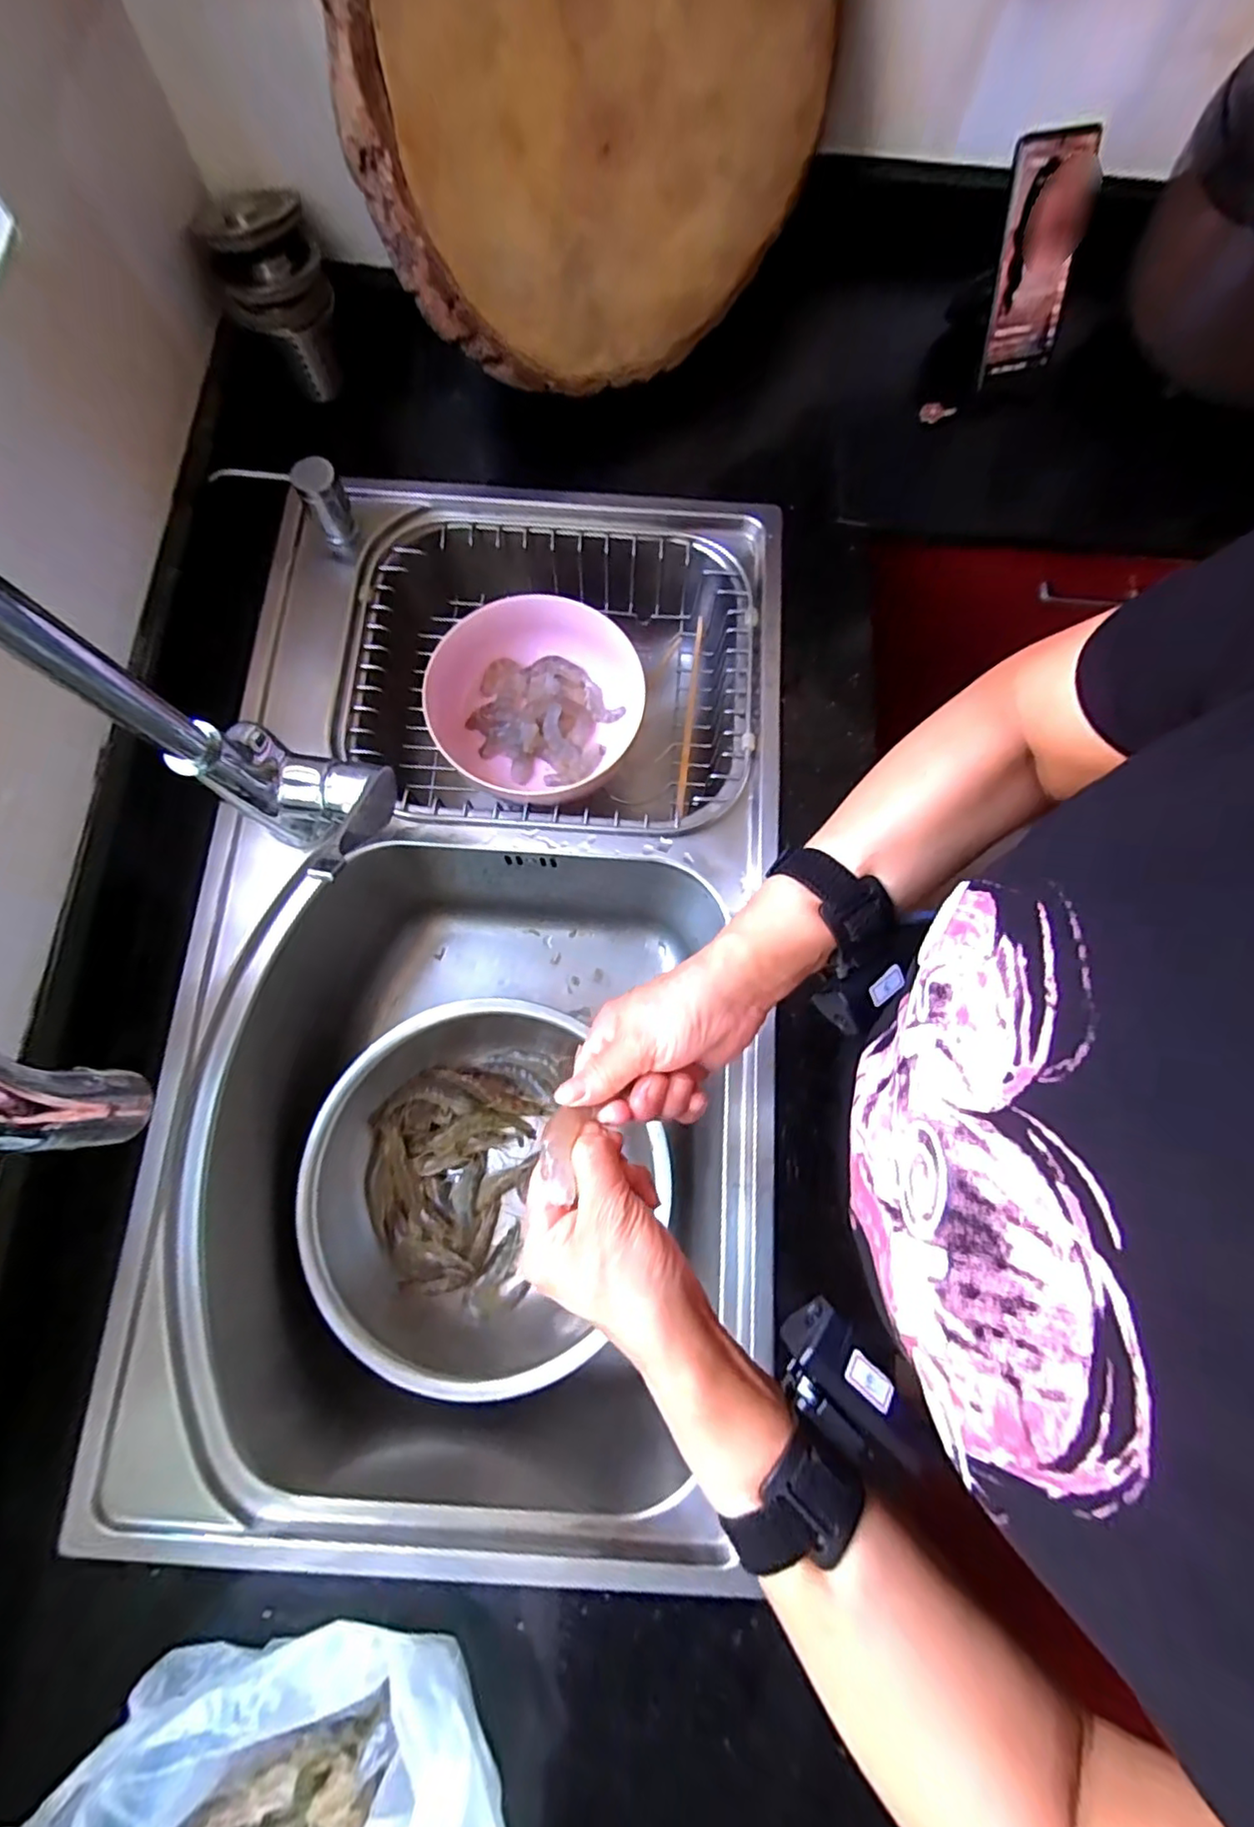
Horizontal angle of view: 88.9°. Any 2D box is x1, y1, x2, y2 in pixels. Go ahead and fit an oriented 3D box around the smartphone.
[{"bbox_3d":[0.357,-0.565,0.553,0.084,0.146,0.015,-20,46,-10],"label":"smartphone"}]

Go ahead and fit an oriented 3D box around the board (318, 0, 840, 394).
[{"bbox_3d":[-0.007,-0.579,0.438,0.380,0.327,0.061,-49,55,15],"label":"board"}]

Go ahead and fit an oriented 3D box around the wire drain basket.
[{"bbox_3d":[-0.062,-0.206,0.594,0.339,0.090,0.290,4,77,0],"label":"wire drain basket"}]

